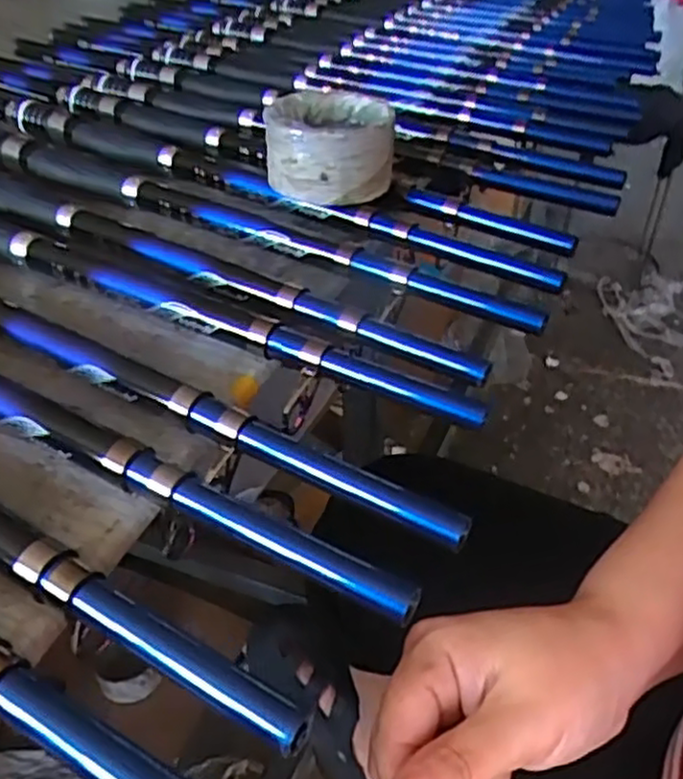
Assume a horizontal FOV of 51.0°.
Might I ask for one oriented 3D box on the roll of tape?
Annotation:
[{"bbox_3d":[-0.008,-0.157,0.469,0.080,0.055,0.080,1,39,-1],"label":"roll of tape"}]

